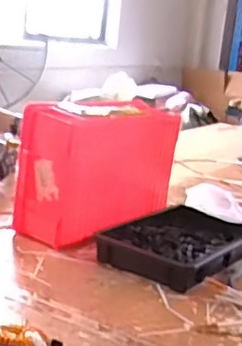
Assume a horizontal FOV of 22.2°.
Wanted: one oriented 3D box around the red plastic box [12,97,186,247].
[{"bbox_3d":[-0.045,-0.013,1.456,0.166,0.278,0.369,18,18,39],"label":"red plastic box"}]

